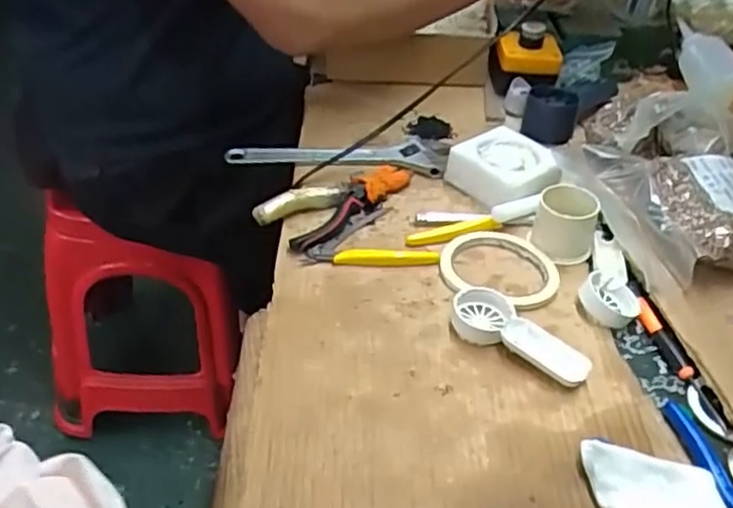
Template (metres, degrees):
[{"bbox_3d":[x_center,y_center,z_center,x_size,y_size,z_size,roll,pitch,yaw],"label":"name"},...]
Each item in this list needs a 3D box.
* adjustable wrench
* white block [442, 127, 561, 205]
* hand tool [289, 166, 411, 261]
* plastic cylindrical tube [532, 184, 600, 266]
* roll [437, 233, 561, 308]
[{"bbox_3d":[-0.029,-0.105,0.712,0.223,0.018,0.051,3,40,1],"label":"adjustable wrench"},{"bbox_3d":[0.136,-0.083,0.677,0.086,0.039,0.092,-26,49,-29],"label":"white block"},{"bbox_3d":[-0.009,-0.045,0.643,0.041,0.016,0.149,23,44,23],"label":"hand tool"},{"bbox_3d":[0.174,-0.028,0.599,0.052,0.048,0.050,16,43,14],"label":"plastic cylindrical tube"},{"bbox_3d":[0.114,0.009,0.586,0.098,0.014,0.098,1,40,-1],"label":"roll"}]

